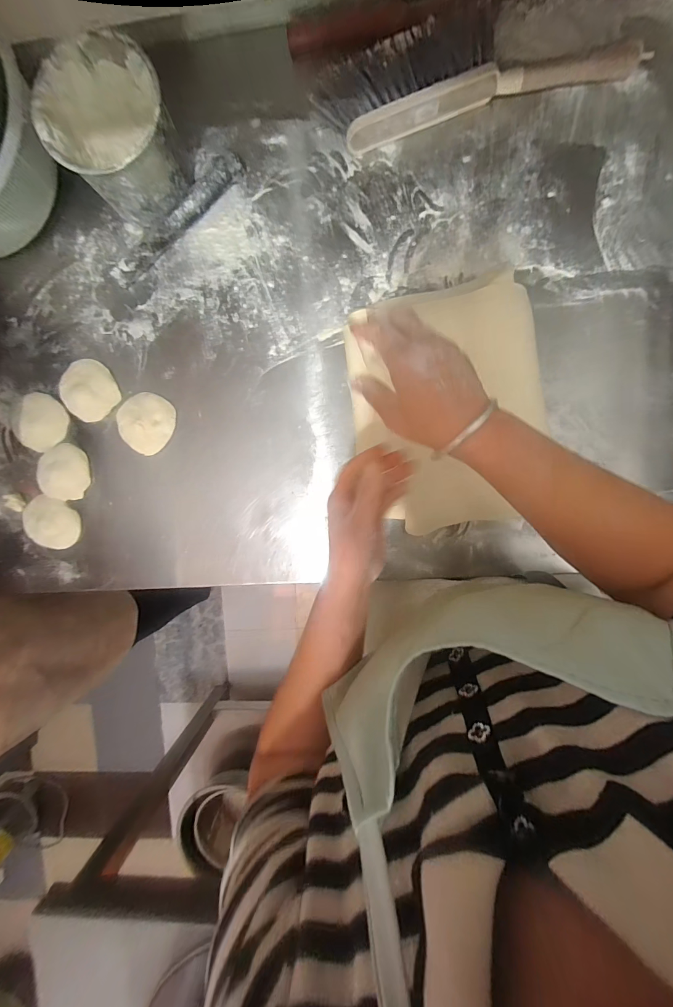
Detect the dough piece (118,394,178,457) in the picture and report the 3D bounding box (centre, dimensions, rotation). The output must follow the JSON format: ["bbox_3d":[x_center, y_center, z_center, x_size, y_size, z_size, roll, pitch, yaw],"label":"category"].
[{"bbox_3d":[-0.292,-0.124,0.533,0.085,0.009,0.087,0,94,5],"label":"dough piece"}]

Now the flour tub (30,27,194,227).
[{"bbox_3d":[-0.278,-0.474,0.459,0.138,0.114,0.147,0,94,5],"label":"flour tub"}]

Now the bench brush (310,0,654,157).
[{"bbox_3d":[0.179,-0.558,0.449,0.406,0.051,0.091,-11,93,5],"label":"bench brush"}]

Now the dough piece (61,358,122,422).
[{"bbox_3d":[-0.381,-0.172,0.538,0.087,0.008,0.083,0,94,5],"label":"dough piece"}]

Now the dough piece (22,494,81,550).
[{"bbox_3d":[-0.459,0.030,0.554,0.089,0.018,0.078,11,95,4],"label":"dough piece"}]

